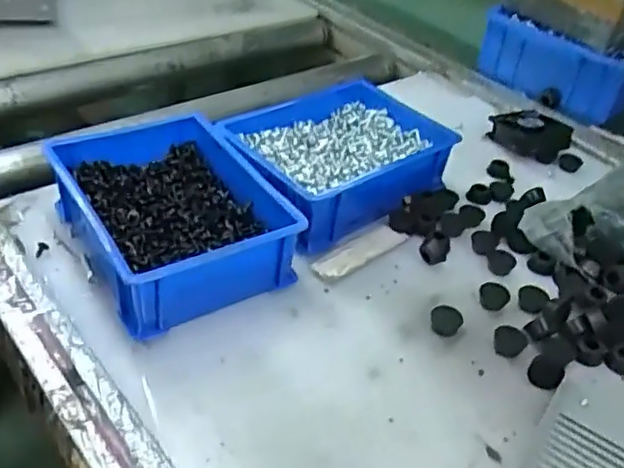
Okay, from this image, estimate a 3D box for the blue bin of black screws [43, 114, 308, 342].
[{"bbox_3d":[-0.111,-0.016,0.533,0.149,0.065,0.190,-17,43,-28],"label":"blue bin of black screws"}]

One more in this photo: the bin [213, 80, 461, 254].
[{"bbox_3d":[0.024,-0.072,0.625,0.205,0.066,0.152,-22,46,-32],"label":"bin"}]

